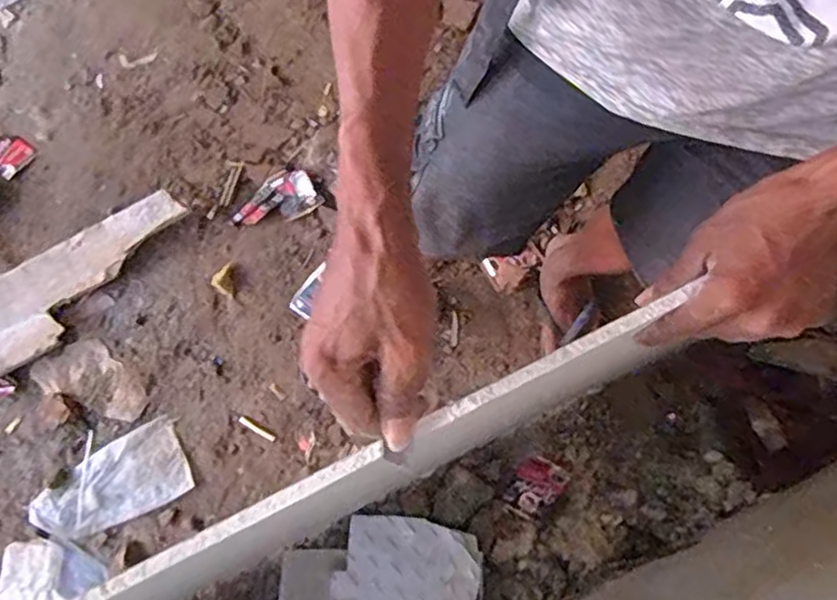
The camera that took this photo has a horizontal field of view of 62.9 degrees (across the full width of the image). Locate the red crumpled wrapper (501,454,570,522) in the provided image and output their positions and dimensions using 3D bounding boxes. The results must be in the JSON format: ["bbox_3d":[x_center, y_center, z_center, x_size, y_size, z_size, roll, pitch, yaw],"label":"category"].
[{"bbox_3d":[0.197,0.318,1.157,0.076,0.014,0.102,35,78,8],"label":"red crumpled wrapper"}]

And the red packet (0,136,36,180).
[{"bbox_3d":[-0.816,-0.292,1.338,0.103,0.023,0.080,31,78,7],"label":"red packet"}]

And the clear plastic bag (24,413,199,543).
[{"bbox_3d":[-0.533,0.310,1.180,0.258,0.024,0.146,-21,77,-6],"label":"clear plastic bag"}]

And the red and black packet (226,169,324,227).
[{"bbox_3d":[-0.284,-0.190,1.327,0.170,0.015,0.104,-30,78,-7],"label":"red and black packet"}]

